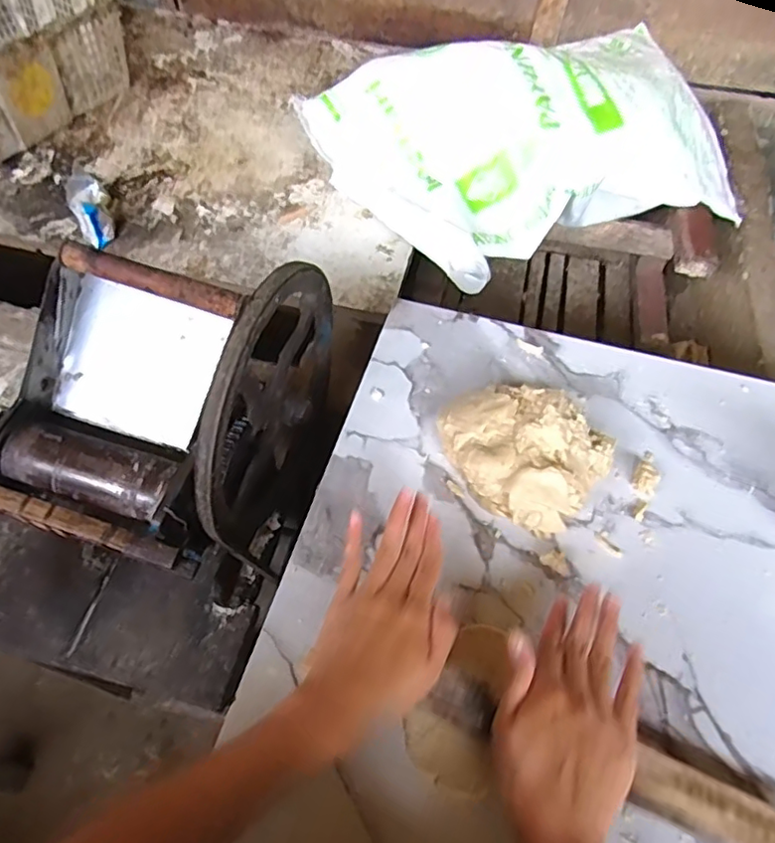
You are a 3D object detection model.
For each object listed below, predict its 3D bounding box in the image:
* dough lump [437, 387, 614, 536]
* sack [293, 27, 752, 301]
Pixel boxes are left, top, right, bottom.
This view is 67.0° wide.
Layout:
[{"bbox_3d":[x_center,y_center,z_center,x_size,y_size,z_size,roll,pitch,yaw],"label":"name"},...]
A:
[{"bbox_3d":[0.109,0.020,0.484,0.136,0.068,0.106,36,63,17],"label":"dough lump"},{"bbox_3d":[0.240,-0.459,0.968,0.668,0.192,0.405,-17,61,-14],"label":"sack"}]

